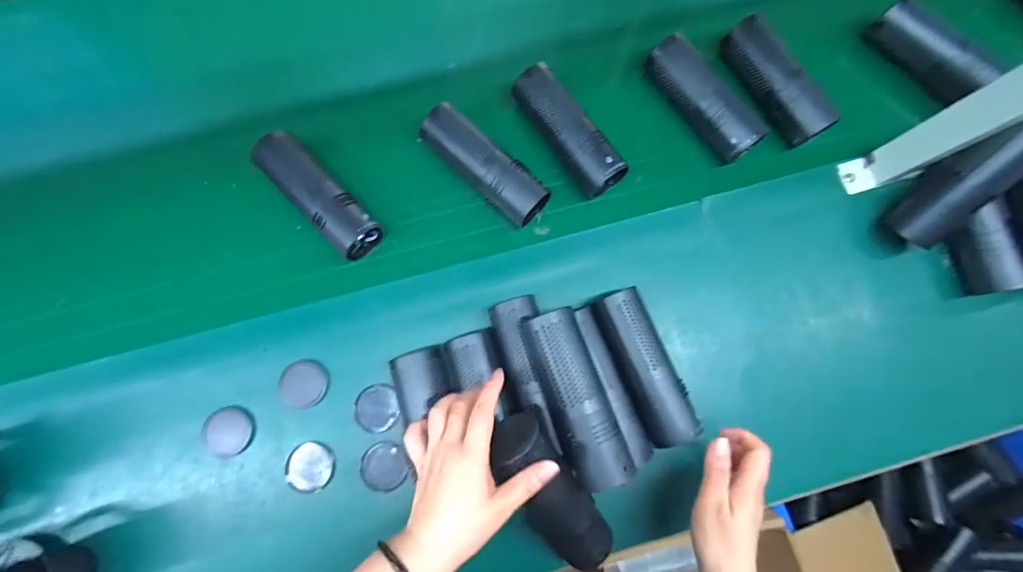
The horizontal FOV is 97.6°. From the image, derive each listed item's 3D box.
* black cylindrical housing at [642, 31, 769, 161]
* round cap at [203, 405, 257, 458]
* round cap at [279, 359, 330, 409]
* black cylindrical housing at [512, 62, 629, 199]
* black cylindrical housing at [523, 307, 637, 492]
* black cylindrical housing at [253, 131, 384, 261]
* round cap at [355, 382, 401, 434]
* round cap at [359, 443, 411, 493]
[{"bbox_3d":[0.233,-0.224,0.536,0.050,0.052,0.166,-38,81,-7],"label":"black cylindrical housing"},{"bbox_3d":[-0.302,0.155,0.480,0.049,0.013,0.049,0,79,0],"label":"round cap"},{"bbox_3d":[-0.226,0.107,0.491,0.049,0.008,0.050,0,79,0],"label":"round cap"},{"bbox_3d":[0.065,-0.181,0.530,0.052,0.058,0.164,-36,81,-6],"label":"black cylindrical housing"},{"bbox_3d":[0.062,0.101,0.421,0.060,0.045,0.163,-20,80,-5],"label":"black cylindrical housing"},{"bbox_3d":[-0.221,-0.104,0.512,0.054,0.054,0.167,-44,82,-7],"label":"black cylindrical housing"},{"bbox_3d":[-0.149,0.135,0.497,0.044,0.010,0.050,-17,80,-3],"label":"round cap"},{"bbox_3d":[-0.137,0.194,0.483,0.048,0.007,0.048,0,79,0],"label":"round cap"}]

